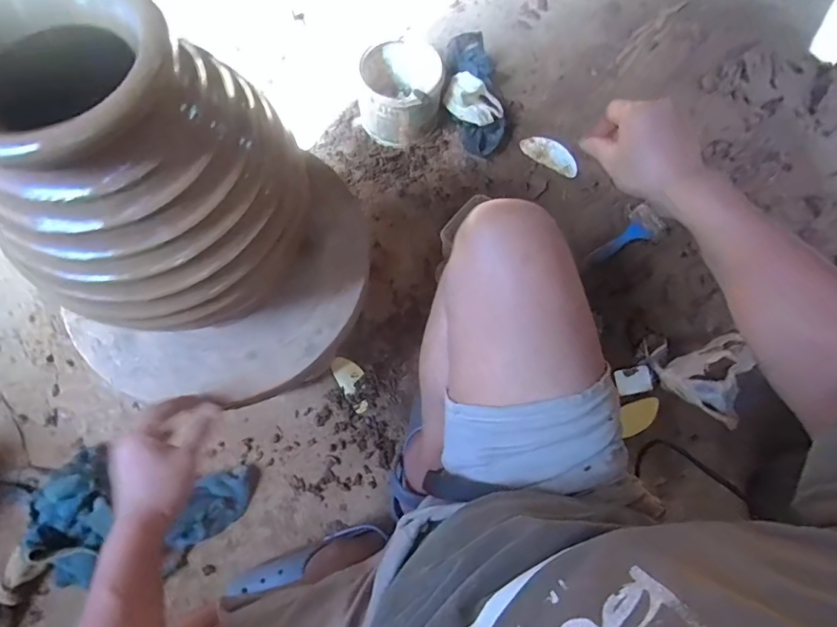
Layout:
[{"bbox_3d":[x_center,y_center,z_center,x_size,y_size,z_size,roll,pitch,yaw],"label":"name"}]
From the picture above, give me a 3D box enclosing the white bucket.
[{"bbox_3d":[-0.041,-0.481,0.990,0.182,0.136,0.211,9,71,2],"label":"white bucket"}]

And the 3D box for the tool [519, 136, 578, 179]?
[{"bbox_3d":[0.295,-0.360,1.023,0.148,0.054,0.012,39,40,23],"label":"tool"}]

